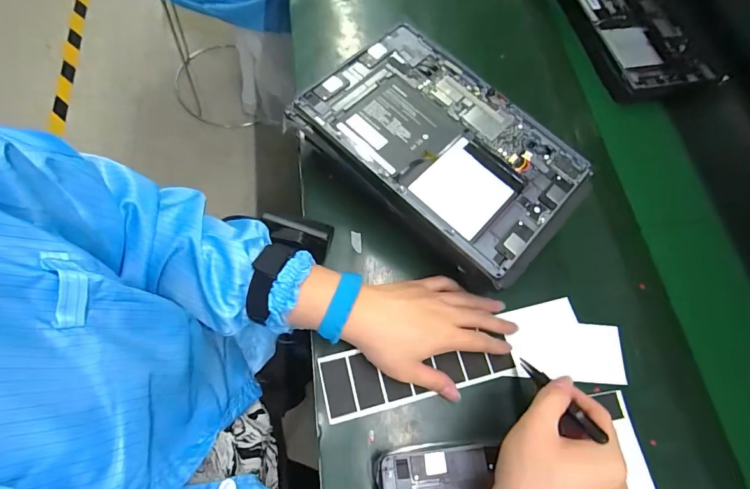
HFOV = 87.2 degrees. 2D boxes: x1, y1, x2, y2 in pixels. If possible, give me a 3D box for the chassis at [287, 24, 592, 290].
[{"bbox_3d":[0.073,-0.102,0.390,0.265,0.026,0.170,43,68,9],"label":"chassis"}]

